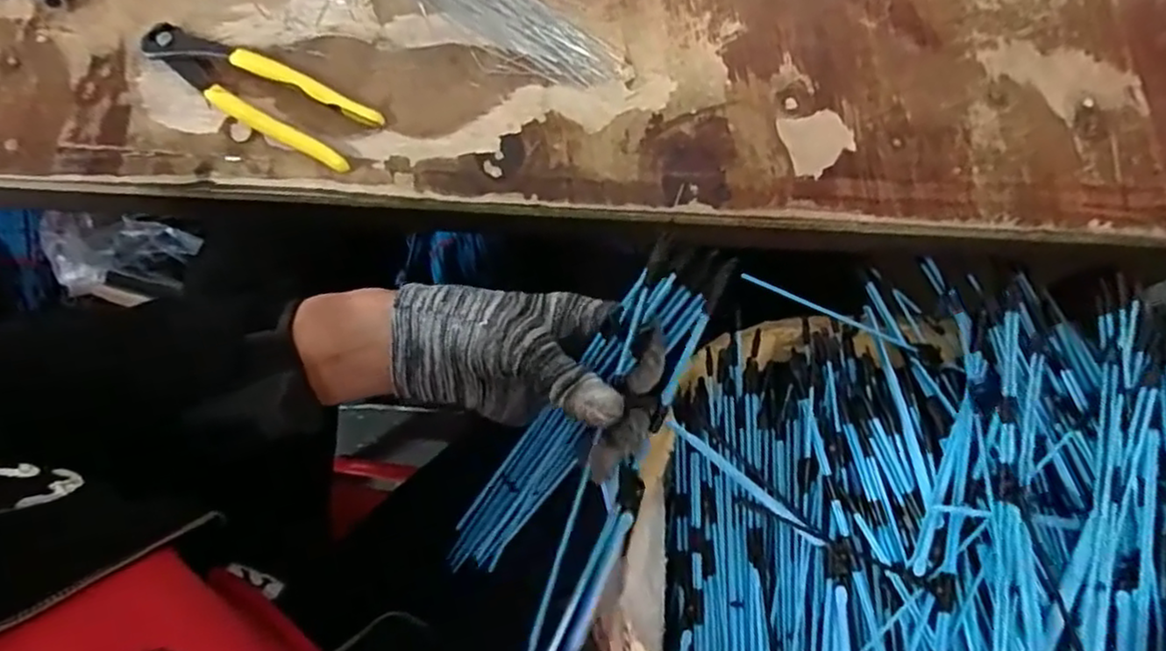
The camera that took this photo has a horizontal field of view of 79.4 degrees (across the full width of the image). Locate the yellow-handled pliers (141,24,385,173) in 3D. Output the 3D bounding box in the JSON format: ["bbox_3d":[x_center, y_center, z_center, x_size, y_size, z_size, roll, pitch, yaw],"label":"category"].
[{"bbox_3d":[-0.209,-0.148,0.449,0.159,0.015,0.043,28,77,7],"label":"yellow-handled pliers"}]

